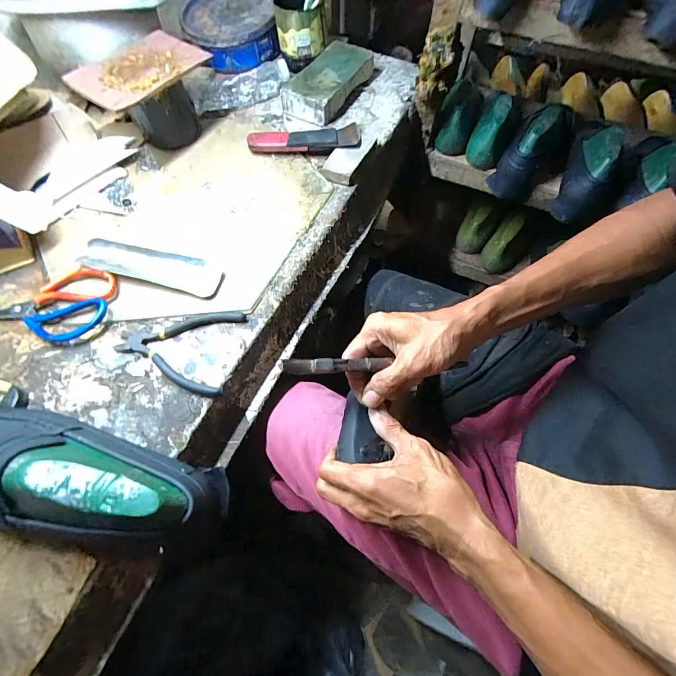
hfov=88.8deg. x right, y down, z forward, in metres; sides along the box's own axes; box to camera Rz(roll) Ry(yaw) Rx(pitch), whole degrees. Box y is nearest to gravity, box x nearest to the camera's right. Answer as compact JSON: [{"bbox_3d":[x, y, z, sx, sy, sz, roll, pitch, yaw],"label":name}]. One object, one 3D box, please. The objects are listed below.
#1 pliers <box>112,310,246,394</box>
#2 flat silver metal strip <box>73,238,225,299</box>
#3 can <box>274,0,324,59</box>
[{"bbox_3d":[-0.189,0.008,0.408,0.133,0.011,0.103,8,63,6],"label":"pliers"},{"bbox_3d":[-0.246,-0.095,0.454,0.187,0.014,0.048,14,64,9],"label":"flat silver metal strip"},{"bbox_3d":[-0.069,-0.557,0.616,0.072,0.074,0.066,-14,63,-8],"label":"can"}]

